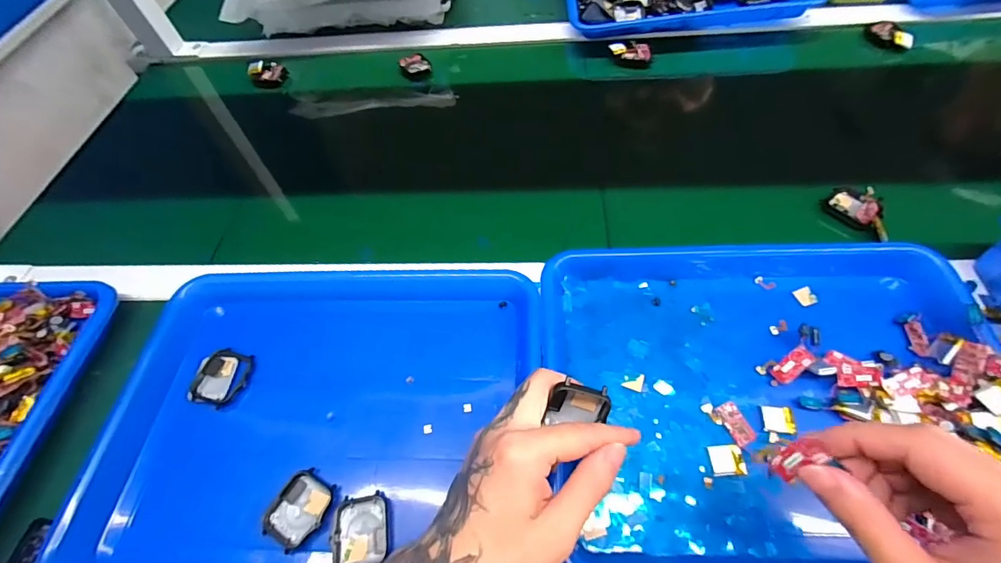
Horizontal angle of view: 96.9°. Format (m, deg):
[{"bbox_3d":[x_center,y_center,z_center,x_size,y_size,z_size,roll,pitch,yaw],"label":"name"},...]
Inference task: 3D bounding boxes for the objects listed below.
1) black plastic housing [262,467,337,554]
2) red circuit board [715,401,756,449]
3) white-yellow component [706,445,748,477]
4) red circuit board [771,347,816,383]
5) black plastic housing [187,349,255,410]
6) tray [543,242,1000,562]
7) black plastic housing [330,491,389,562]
[{"bbox_3d":[-0.141,0.163,0.315,0.037,0.013,0.047,21,62,16],"label":"black plastic housing"},{"bbox_3d":[0.173,0.104,0.325,0.016,0.004,0.030,-23,59,-10],"label":"red circuit board"},{"bbox_3d":[0.159,0.126,0.312,0.022,0.006,0.019,-3,58,2],"label":"white-yellow component"},{"bbox_3d":[0.225,0.065,0.342,0.029,0.004,0.016,-44,68,13],"label":"red circuit board"},{"bbox_3d":[-0.238,0.082,0.378,0.044,0.014,0.047,10,59,11],"label":"black plastic housing"},{"bbox_3d":[0.203,0.073,0.329,0.326,0.033,0.260,-2,58,3],"label":"tray"},{"bbox_3d":[-0.095,0.172,0.303,0.037,0.006,0.045,-10,58,-2],"label":"black plastic housing"}]

